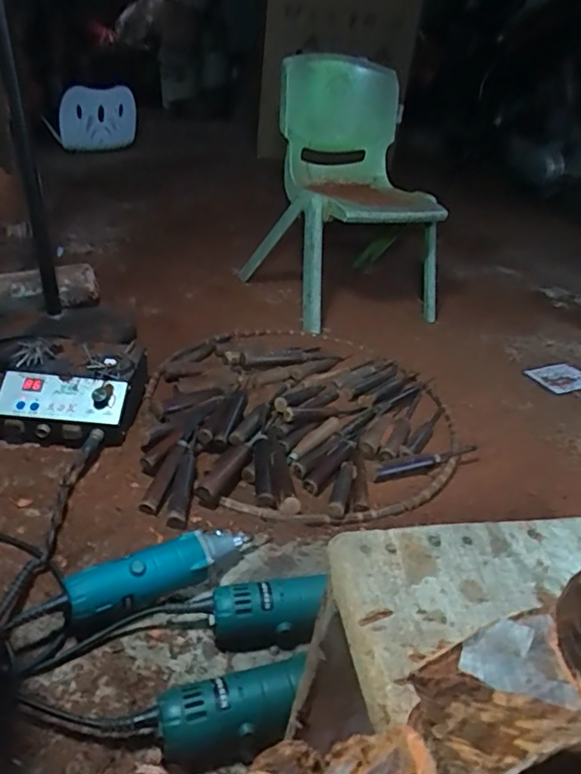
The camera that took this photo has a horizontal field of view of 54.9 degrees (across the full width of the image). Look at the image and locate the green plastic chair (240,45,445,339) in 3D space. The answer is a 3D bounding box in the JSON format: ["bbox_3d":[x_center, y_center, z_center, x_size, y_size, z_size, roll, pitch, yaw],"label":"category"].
[{"bbox_3d":[0.139,-0.456,1.281,0.391,0.493,0.402,-15,37,-29],"label":"green plastic chair"}]

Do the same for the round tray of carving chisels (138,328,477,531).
[{"bbox_3d":[0.022,0.022,0.930,0.486,0.046,0.523,2,32,-8],"label":"round tray of carving chisels"}]

